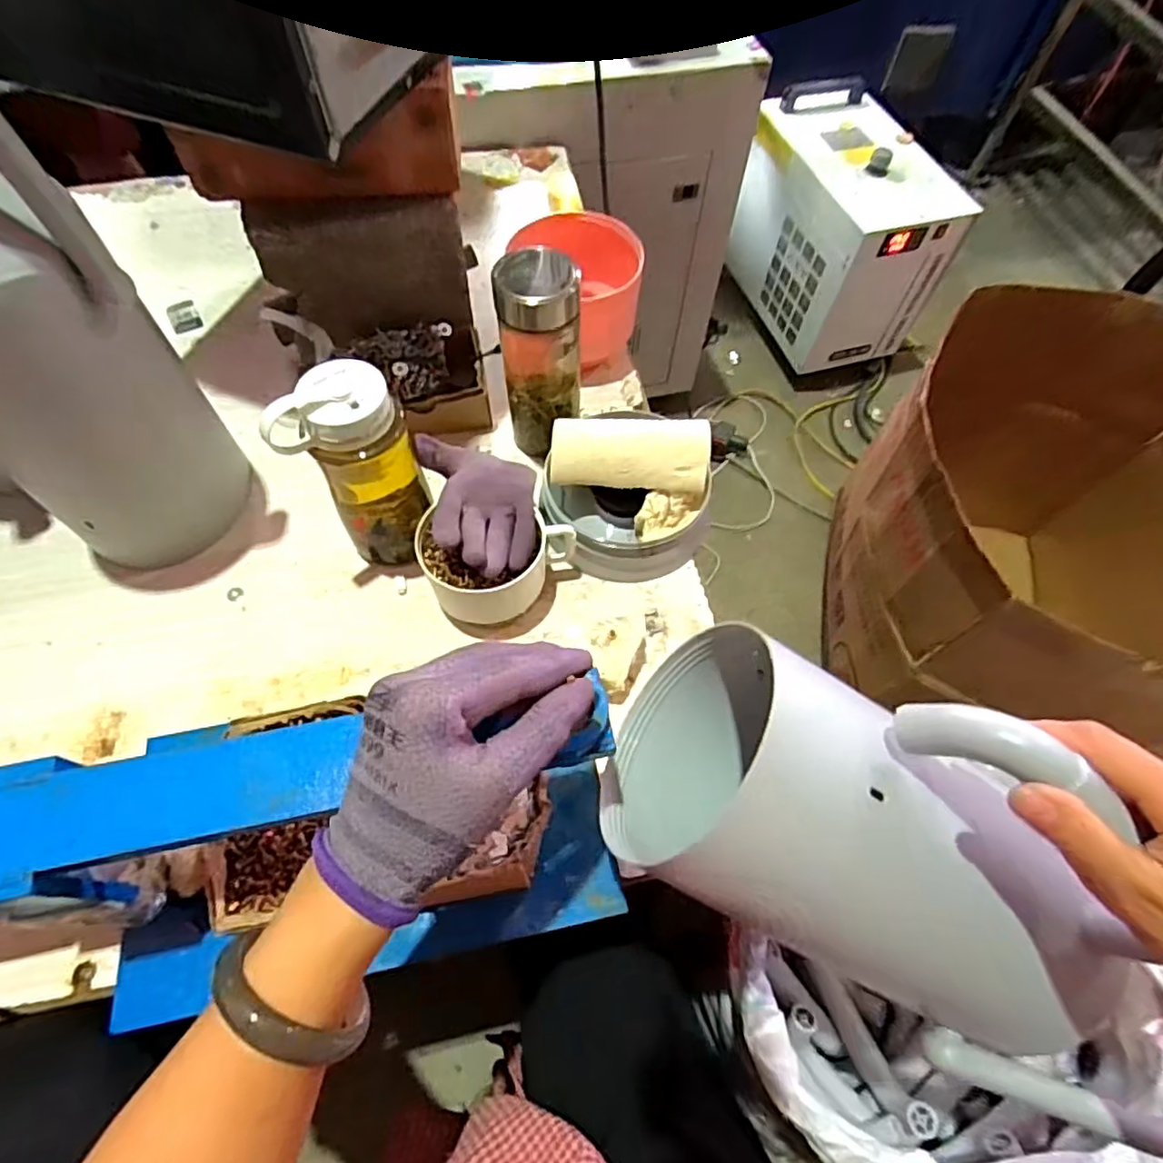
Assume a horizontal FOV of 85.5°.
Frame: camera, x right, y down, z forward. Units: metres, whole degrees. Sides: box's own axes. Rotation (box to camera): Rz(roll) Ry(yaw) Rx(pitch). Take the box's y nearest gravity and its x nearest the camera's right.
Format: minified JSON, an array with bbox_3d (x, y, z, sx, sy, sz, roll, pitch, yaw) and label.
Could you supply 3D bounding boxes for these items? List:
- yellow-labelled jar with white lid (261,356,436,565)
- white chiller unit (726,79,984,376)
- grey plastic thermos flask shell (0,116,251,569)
[{"bbox_3d":[-0.180,-0.083,0.528,0.083,0.182,0.087,1,62,-1],"label":"yellow-labelled jar with white lid"},{"bbox_3d":[0.610,-0.843,1.538,0.279,0.414,0.489,-20,64,-11],"label":"white chiller unit"},{"bbox_3d":[-0.405,-0.183,0.447,0.137,0.439,0.140,39,68,18],"label":"grey plastic thermos flask shell"}]

